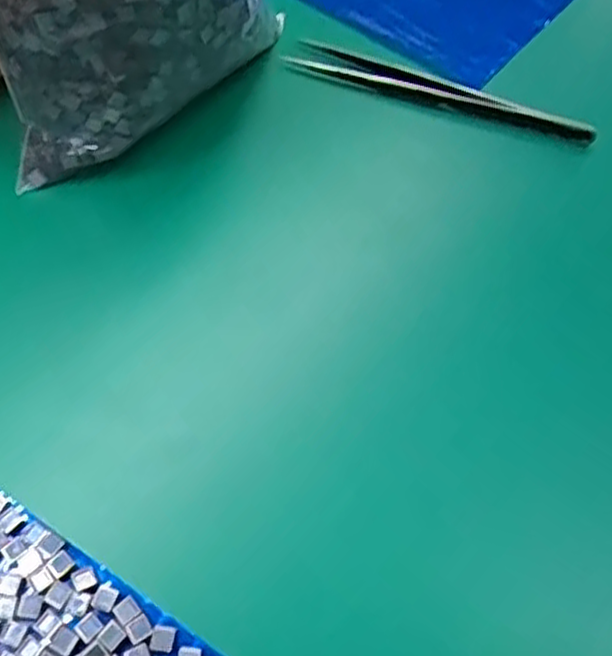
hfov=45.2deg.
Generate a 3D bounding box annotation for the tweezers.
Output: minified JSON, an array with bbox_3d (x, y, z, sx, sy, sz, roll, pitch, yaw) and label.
[{"bbox_3d":[0.052,-0.096,0.301,0.126,0.016,0.012,26,62,14],"label":"tweezers"}]

